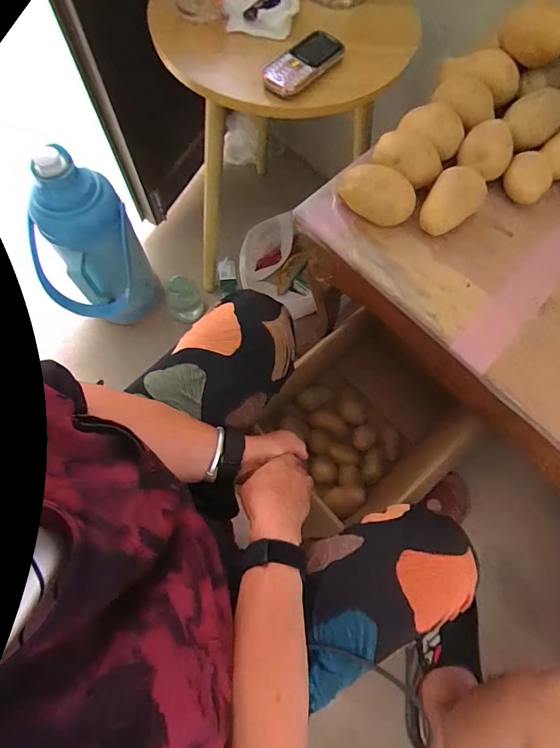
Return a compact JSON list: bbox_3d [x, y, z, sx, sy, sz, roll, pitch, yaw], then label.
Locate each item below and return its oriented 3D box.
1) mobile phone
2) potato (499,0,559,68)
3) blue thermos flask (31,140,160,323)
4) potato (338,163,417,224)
[{"bbox_3d":[0.034,-0.405,0.511,0.057,0.018,0.124,39,74,11],"label":"mobile phone"},{"bbox_3d":[0.330,-0.437,0.501,0.083,0.052,0.047,29,73,8],"label":"potato"},{"bbox_3d":[-0.356,-0.217,0.757,0.123,0.337,0.190,36,74,10],"label":"blue thermos flask"},{"bbox_3d":[0.116,-0.214,0.462,0.088,0.059,0.052,29,73,8],"label":"potato"}]

